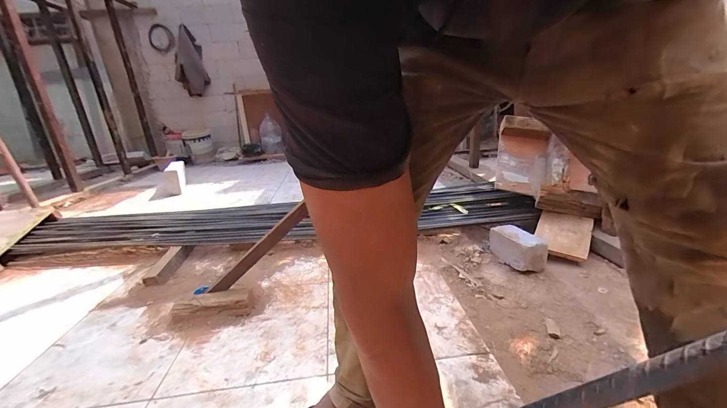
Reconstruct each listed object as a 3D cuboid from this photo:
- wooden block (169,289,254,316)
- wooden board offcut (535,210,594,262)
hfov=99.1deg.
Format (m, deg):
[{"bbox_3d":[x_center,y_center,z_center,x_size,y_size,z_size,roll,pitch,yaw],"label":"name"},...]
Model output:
[{"bbox_3d":[-0.465,0.319,0.963,0.230,0.059,0.085,-7,19,-13],"label":"wooden block"},{"bbox_3d":[0.750,0.108,1.169,0.174,0.023,0.213,16,50,33],"label":"wooden board offcut"}]

